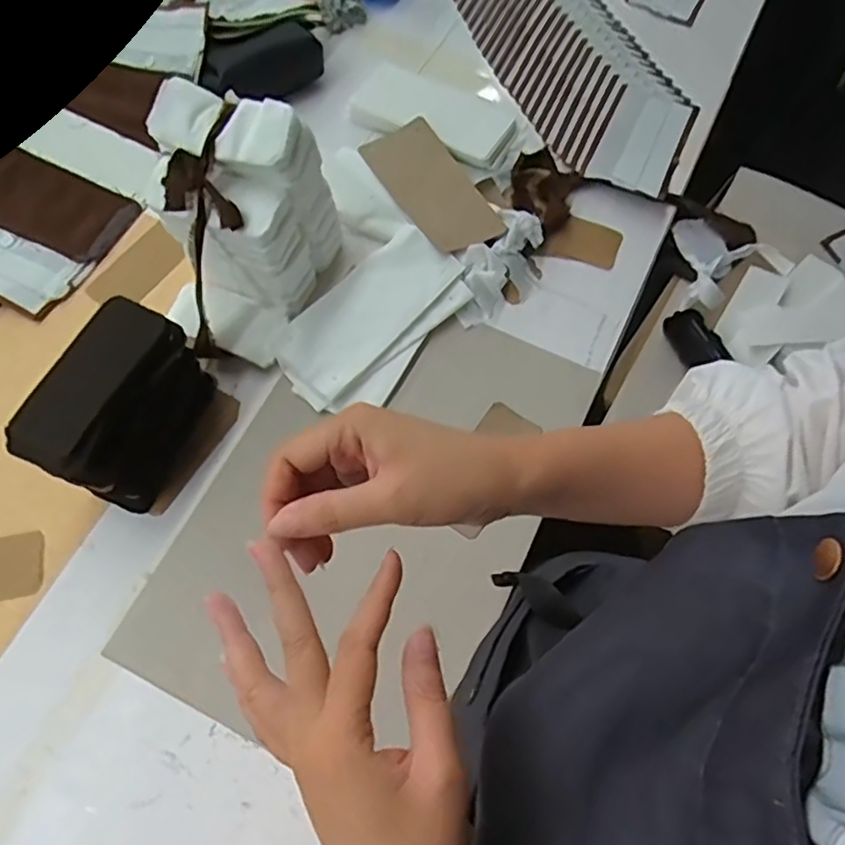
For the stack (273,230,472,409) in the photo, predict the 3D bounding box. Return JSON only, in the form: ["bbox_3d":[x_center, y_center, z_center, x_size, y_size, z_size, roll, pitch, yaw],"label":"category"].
[{"bbox_3d":[-0.060,-0.127,0.794,0.141,0.042,0.262,39,71,14],"label":"stack"}]

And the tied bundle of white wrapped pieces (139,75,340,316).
[{"bbox_3d":[-0.202,-0.246,0.717,0.160,0.214,0.139,13,67,4],"label":"tied bundle of white wrapped pieces"}]

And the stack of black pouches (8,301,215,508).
[{"bbox_3d":[-0.318,-0.012,0.681,0.097,0.162,0.192,24,68,8],"label":"stack of black pouches"}]

